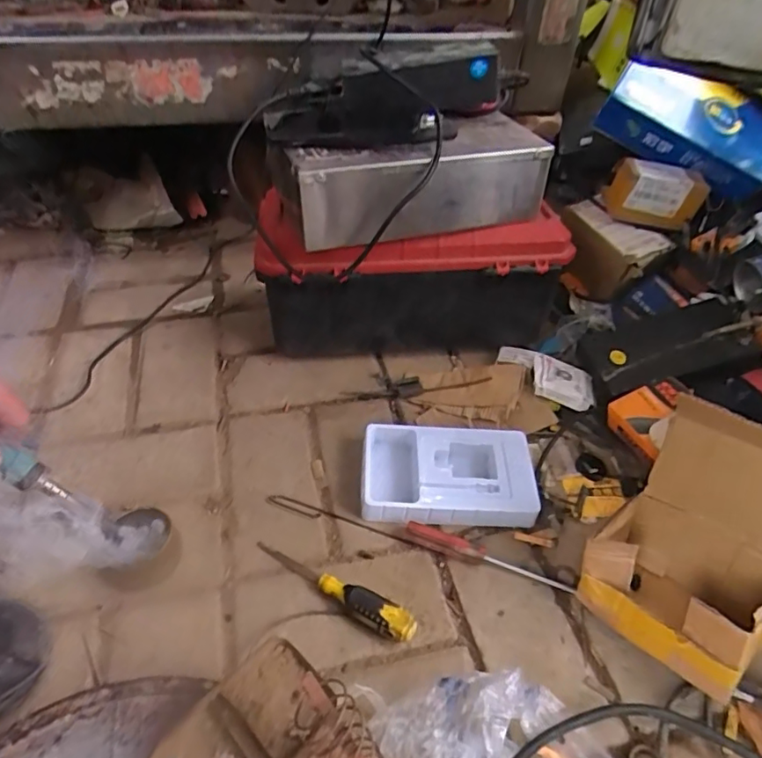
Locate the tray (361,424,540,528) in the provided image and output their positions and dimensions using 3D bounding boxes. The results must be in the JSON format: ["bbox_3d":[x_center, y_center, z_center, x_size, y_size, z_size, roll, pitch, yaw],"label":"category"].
[{"bbox_3d":[0.069,0.101,0.580,0.179,0.034,0.112,2,44,-3],"label":"tray"}]

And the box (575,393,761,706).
[{"bbox_3d":[0.258,0.136,0.442,0.119,0.196,0.142,-30,53,-30],"label":"box"}]

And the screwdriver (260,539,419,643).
[{"bbox_3d":[-0.045,0.187,0.489,0.164,0.026,0.024,22,47,18],"label":"screwdriver"}]

